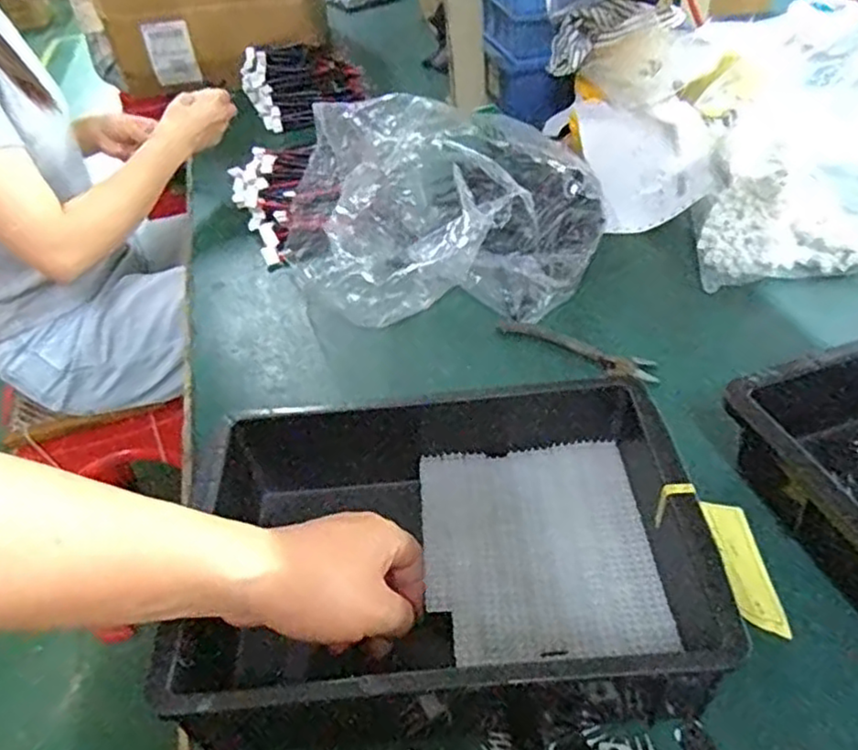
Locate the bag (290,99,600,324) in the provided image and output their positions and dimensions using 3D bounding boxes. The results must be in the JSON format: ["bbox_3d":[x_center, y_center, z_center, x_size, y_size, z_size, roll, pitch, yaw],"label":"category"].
[{"bbox_3d":[-0.005,-0.173,0.692,0.335,0.134,0.249,9,45,17],"label":"bag"}]

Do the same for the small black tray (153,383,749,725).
[{"bbox_3d":[0.007,0.093,0.439,0.328,0.078,0.207,-5,43,1],"label":"small black tray"}]

